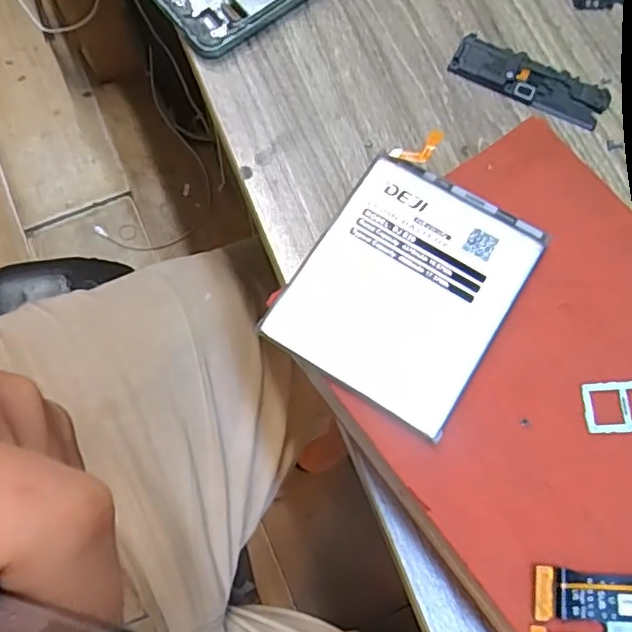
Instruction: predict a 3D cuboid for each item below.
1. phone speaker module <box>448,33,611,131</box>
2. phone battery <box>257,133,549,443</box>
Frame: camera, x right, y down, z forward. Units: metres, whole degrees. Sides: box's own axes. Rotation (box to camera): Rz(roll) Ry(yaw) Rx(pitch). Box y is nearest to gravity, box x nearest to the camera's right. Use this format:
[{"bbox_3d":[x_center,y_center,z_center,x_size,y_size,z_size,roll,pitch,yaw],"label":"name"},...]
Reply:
[{"bbox_3d":[0.089,-0.098,0.258,0.064,0.004,0.021,26,75,7],"label":"phone speaker module"},{"bbox_3d":[0.029,-0.010,0.189,0.060,0.004,0.075,33,76,9],"label":"phone battery"}]

